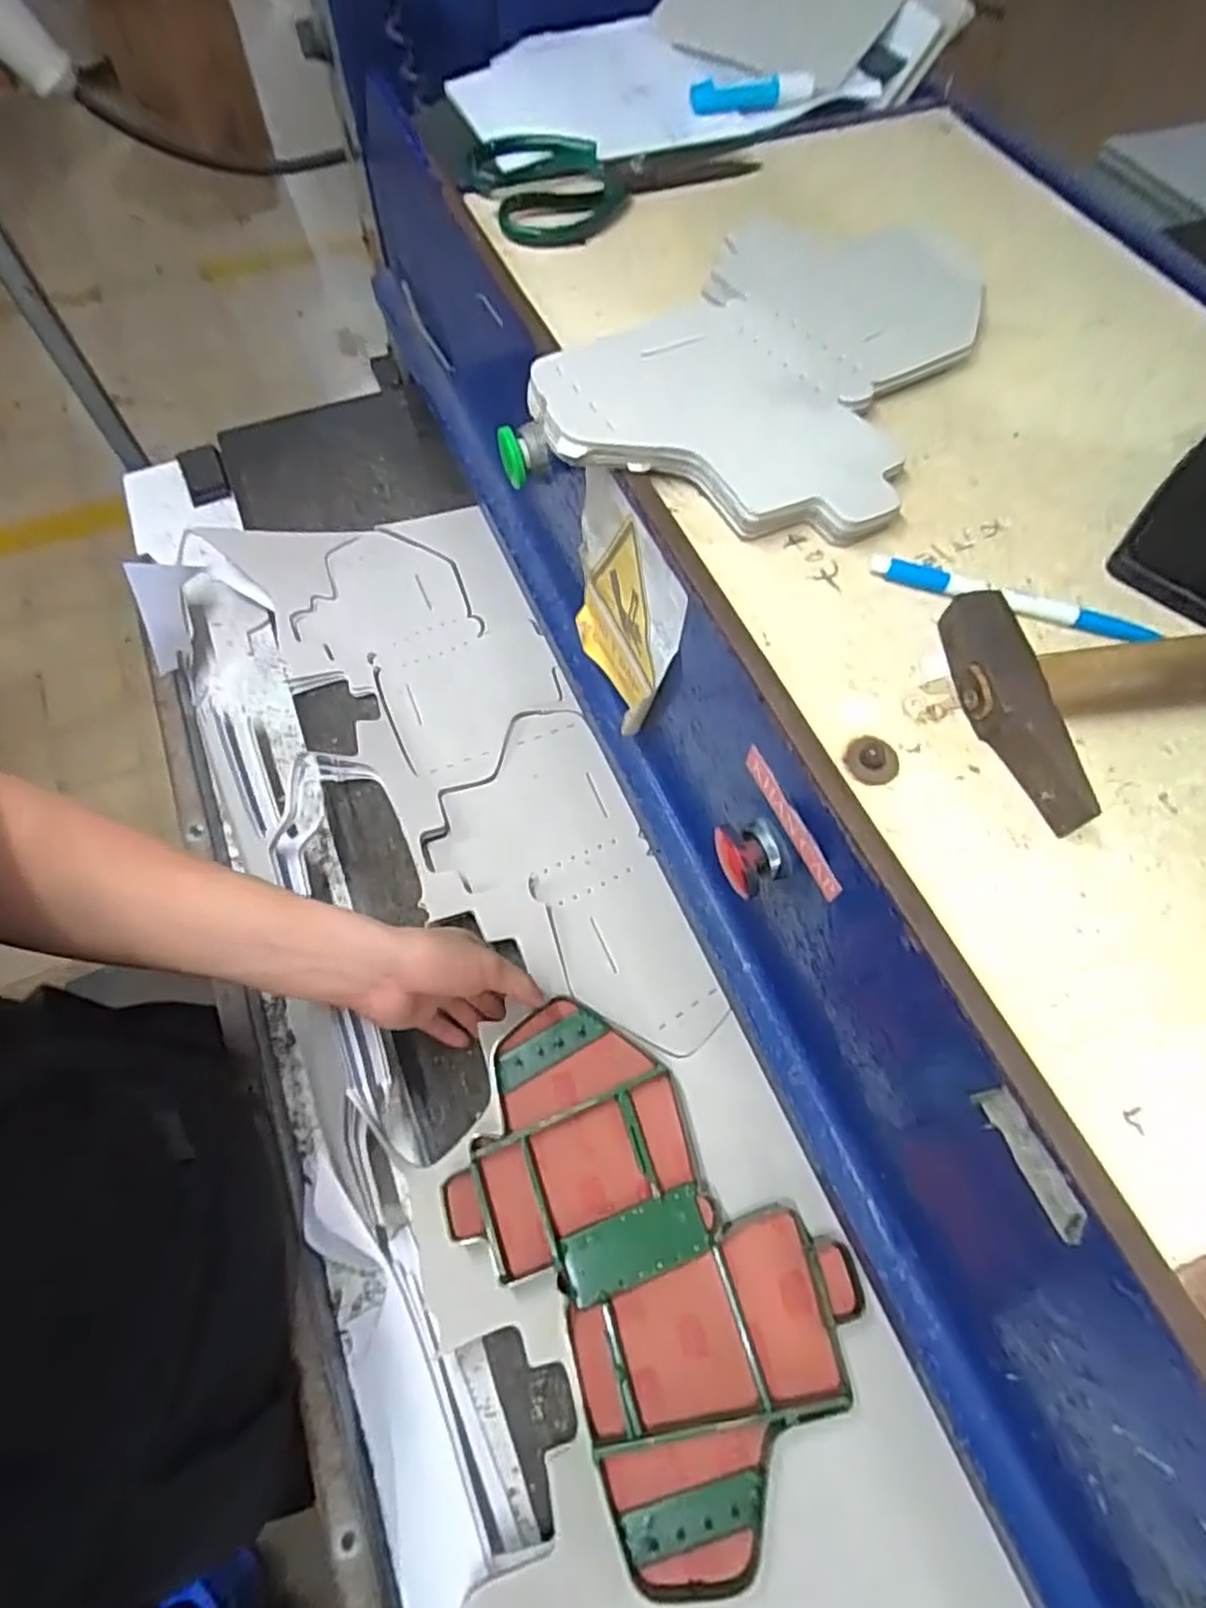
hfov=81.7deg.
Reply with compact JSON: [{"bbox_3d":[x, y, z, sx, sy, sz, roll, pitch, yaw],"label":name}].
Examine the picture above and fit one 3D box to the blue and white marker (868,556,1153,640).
[{"bbox_3d":[0.204,-0.102,0.347,0.138,0.009,0.014,18,65,7],"label":"blue and white marker"}]

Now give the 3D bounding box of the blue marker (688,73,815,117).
[{"bbox_3d":[0.125,-0.598,0.588,0.110,0.021,0.021,-9,65,-6],"label":"blue marker"}]

